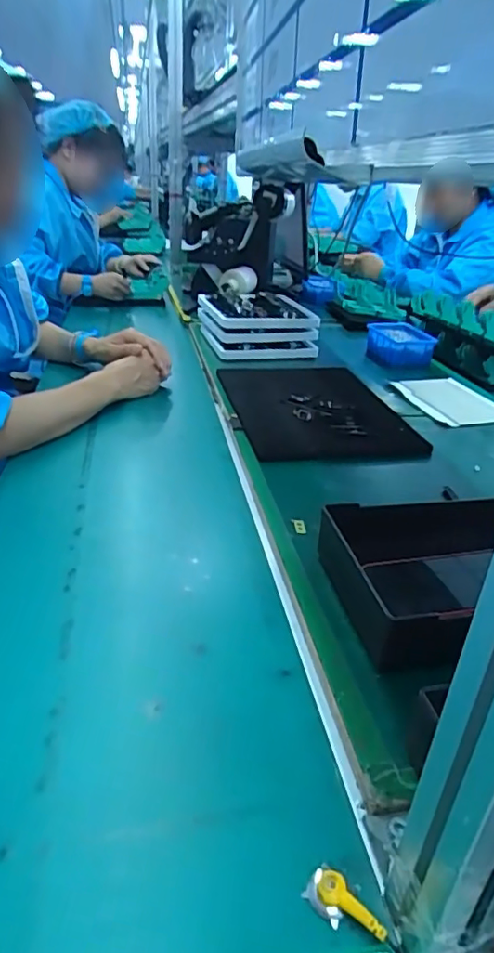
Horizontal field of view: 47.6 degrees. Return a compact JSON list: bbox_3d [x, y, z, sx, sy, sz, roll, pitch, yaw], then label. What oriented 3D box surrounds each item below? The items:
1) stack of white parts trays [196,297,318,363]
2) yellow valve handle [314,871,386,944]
[{"bbox_3d":[0.020,-0.328,1.203,0.234,0.085,0.224,0,28,-9],"label":"stack of white parts trays"},{"bbox_3d":[0.053,0.233,0.303,0.015,0.014,0.045,-20,36,-38],"label":"yellow valve handle"}]

